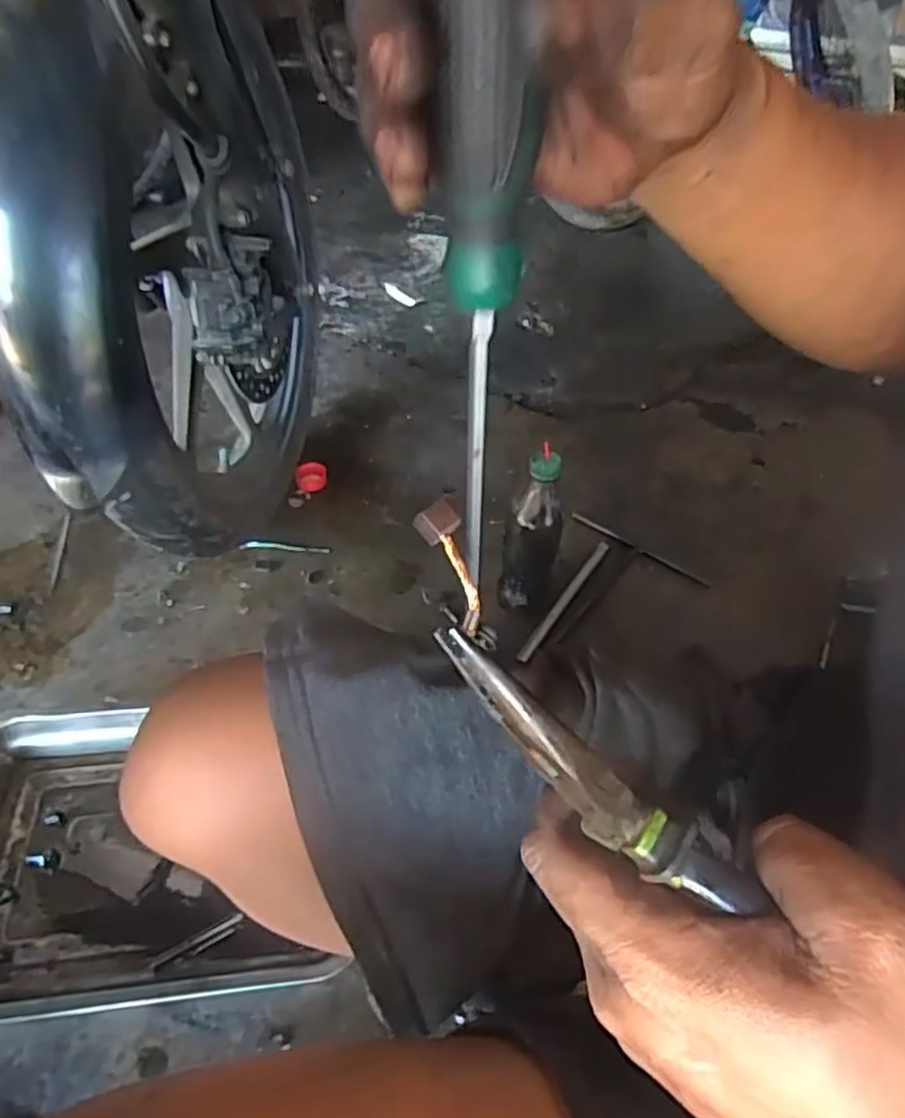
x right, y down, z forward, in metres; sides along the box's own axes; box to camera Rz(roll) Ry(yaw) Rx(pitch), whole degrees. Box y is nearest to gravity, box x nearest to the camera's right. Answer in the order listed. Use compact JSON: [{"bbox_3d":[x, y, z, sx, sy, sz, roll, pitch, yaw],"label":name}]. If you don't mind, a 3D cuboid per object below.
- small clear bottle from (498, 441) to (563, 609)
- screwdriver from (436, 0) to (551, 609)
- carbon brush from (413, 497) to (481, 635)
[{"bbox_3d":[0.082,-0.018,0.763,0.053,0.203,0.046,11,46,7],"label":"small clear bottle"},{"bbox_3d":[0.010,-0.070,0.259,0.026,0.247,0.027,2,52,2],"label":"screwdriver"},{"bbox_3d":[0.000,0.002,0.175,0.010,0.004,0.032,-17,89,-20],"label":"carbon brush"}]

